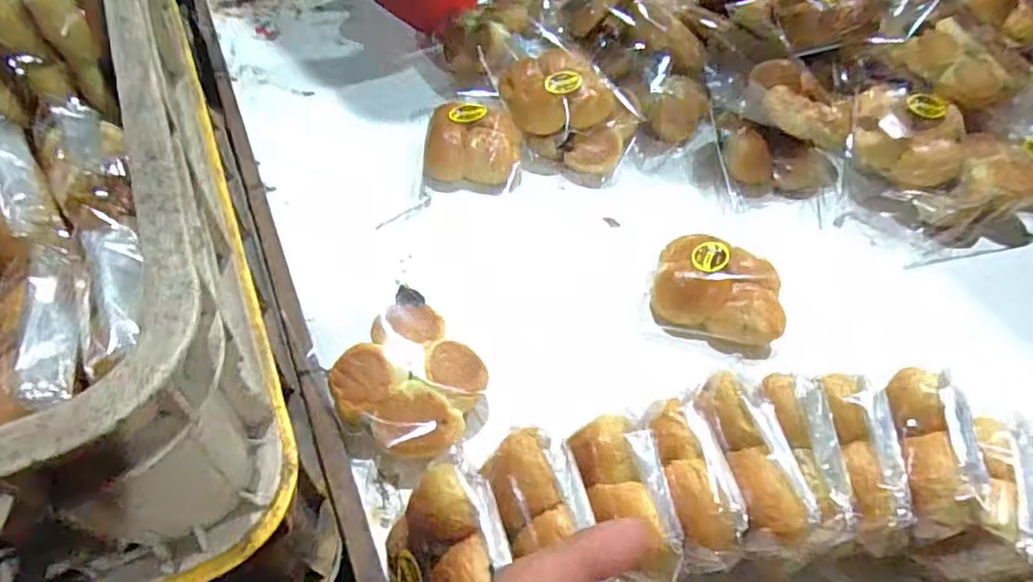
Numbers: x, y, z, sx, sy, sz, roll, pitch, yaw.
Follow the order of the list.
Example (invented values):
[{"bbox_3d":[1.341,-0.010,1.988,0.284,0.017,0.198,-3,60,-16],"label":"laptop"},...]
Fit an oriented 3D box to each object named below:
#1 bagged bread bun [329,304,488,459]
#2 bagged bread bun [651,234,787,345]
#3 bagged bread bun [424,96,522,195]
[{"bbox_3d":[-0.080,0.067,0.447,0.104,0.049,0.107,1,51,-2],"label":"bagged bread bun"},{"bbox_3d":[0.181,-0.002,0.520,0.111,0.042,0.079,21,53,14],"label":"bagged bread bun"},{"bbox_3d":[-0.047,-0.153,0.631,0.103,0.047,0.106,4,51,0],"label":"bagged bread bun"}]

